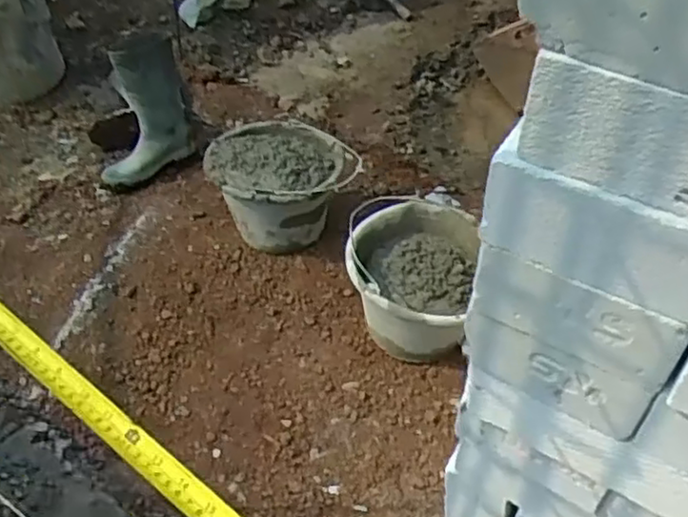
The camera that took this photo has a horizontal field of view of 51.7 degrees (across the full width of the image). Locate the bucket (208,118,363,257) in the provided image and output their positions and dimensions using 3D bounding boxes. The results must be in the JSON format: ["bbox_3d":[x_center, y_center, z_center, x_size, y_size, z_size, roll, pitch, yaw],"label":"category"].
[{"bbox_3d":[-0.130,-0.174,1.674,0.340,0.234,0.340,0,45,0],"label":"bucket"}]

